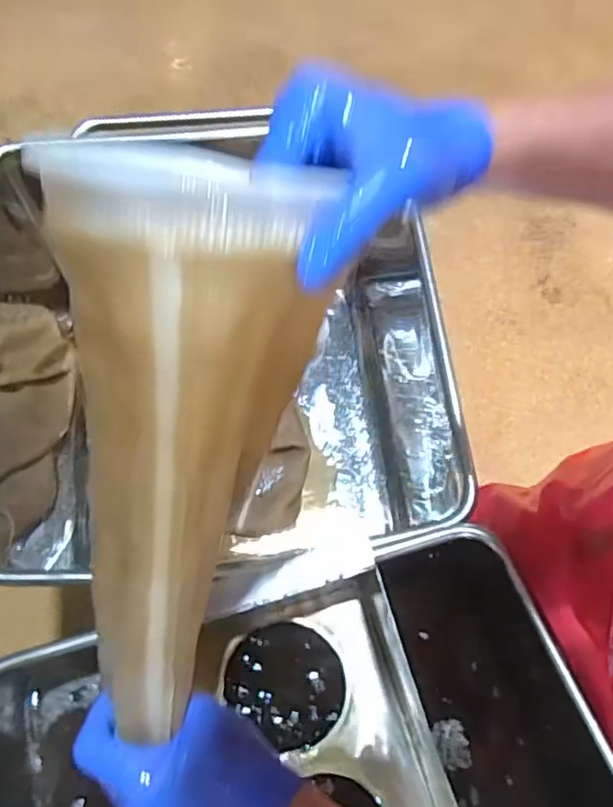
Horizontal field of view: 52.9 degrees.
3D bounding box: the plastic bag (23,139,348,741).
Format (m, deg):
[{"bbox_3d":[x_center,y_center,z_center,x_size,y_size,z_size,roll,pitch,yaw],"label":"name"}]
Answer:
[{"bbox_3d":[-0.087,0.057,0.345,0.118,0.376,0.052,17,28,5],"label":"plastic bag"}]

